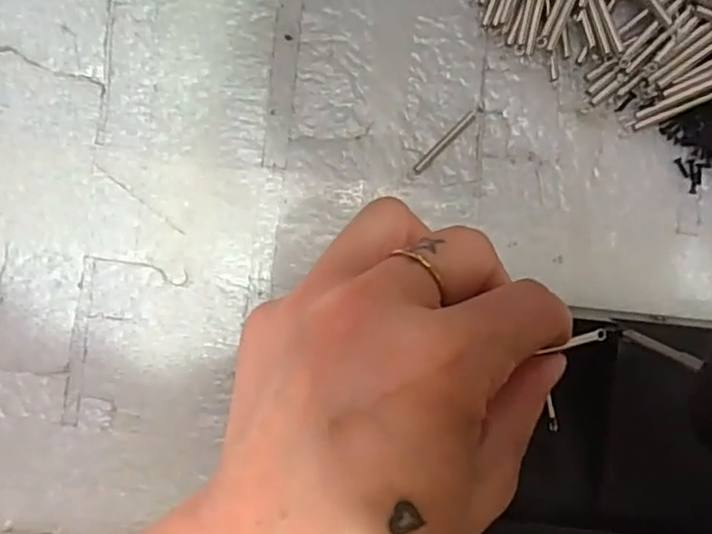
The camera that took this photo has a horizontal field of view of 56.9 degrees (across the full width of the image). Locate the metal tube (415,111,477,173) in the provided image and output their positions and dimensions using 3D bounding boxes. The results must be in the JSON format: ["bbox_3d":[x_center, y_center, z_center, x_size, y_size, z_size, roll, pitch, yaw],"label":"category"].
[{"bbox_3d":[0.033,-0.046,0.241,0.031,0.004,0.004,-44,90,-3],"label":"metal tube"}]

